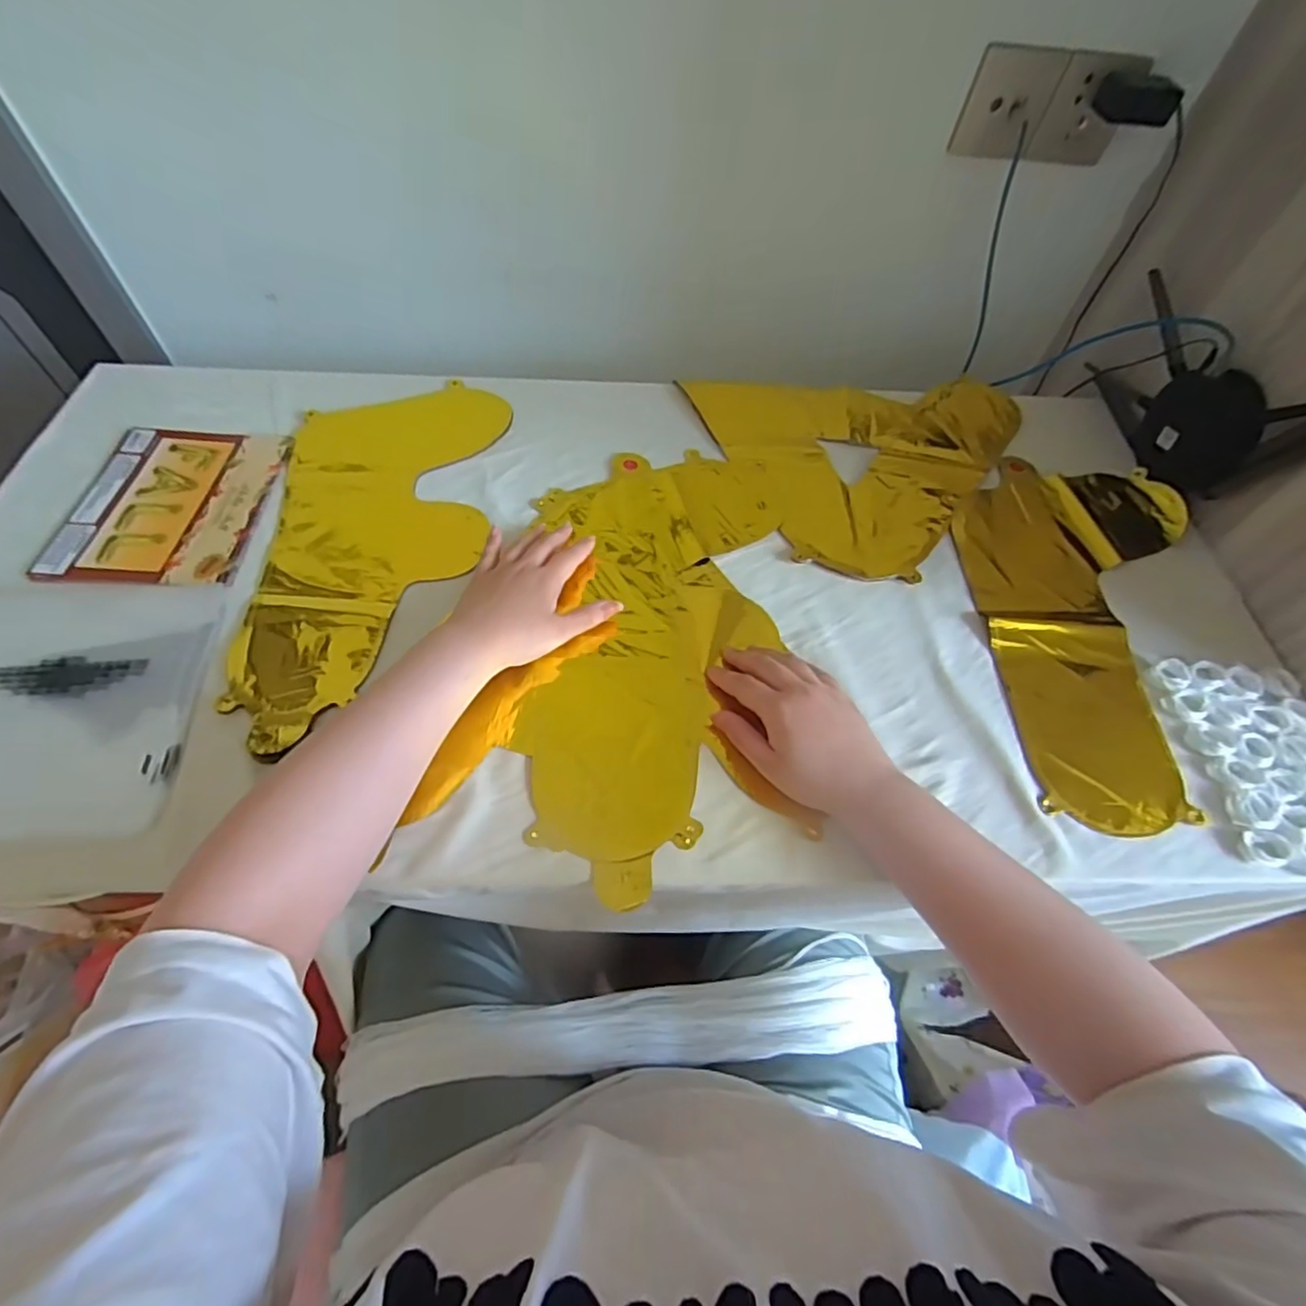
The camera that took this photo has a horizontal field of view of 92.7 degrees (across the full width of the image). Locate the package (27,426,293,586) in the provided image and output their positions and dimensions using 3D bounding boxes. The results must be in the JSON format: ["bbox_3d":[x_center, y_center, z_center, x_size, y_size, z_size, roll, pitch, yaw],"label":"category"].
[{"bbox_3d":[-0.452,-0.141,0.592,0.163,0.016,0.192,2,59,-2],"label":"package"}]

